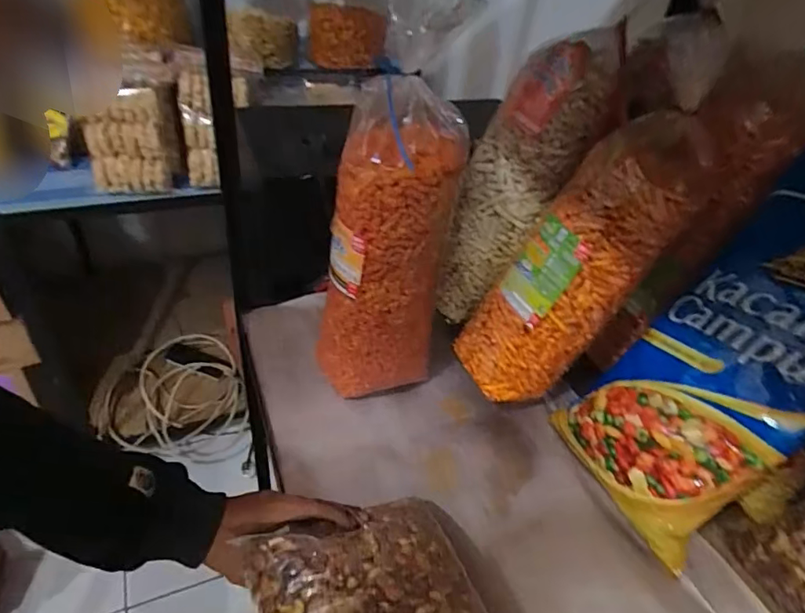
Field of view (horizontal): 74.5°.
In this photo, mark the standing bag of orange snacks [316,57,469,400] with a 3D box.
[{"bbox_3d":[-0.022,-0.069,0.671,0.146,0.397,0.142,1,39,-8],"label":"standing bag of orange snacks"}]

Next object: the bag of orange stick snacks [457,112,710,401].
[{"bbox_3d":[0.212,-0.044,0.659,0.102,0.392,0.112,15,32,-30],"label":"bag of orange stick snacks"}]

